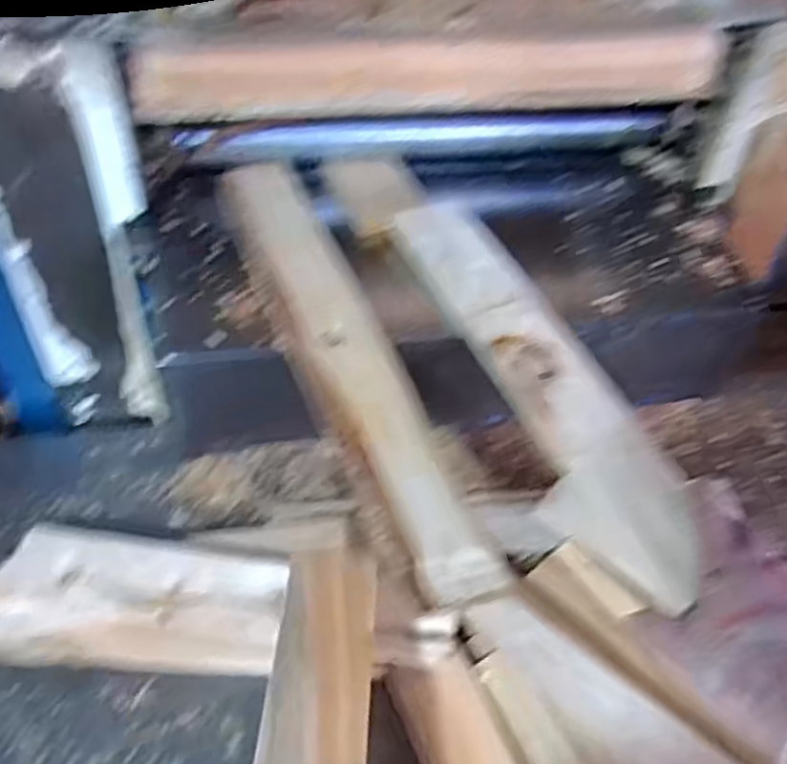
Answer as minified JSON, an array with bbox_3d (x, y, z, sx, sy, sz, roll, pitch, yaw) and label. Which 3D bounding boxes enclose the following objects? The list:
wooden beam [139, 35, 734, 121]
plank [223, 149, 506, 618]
[{"bbox_3d":[0.043,-0.279,0.680,0.531,0.069,0.038,-5,47,-10],"label":"wooden beam"},{"bbox_3d":[-0.045,-0.034,0.607,0.071,0.026,0.480,-19,52,-13],"label":"plank"}]

